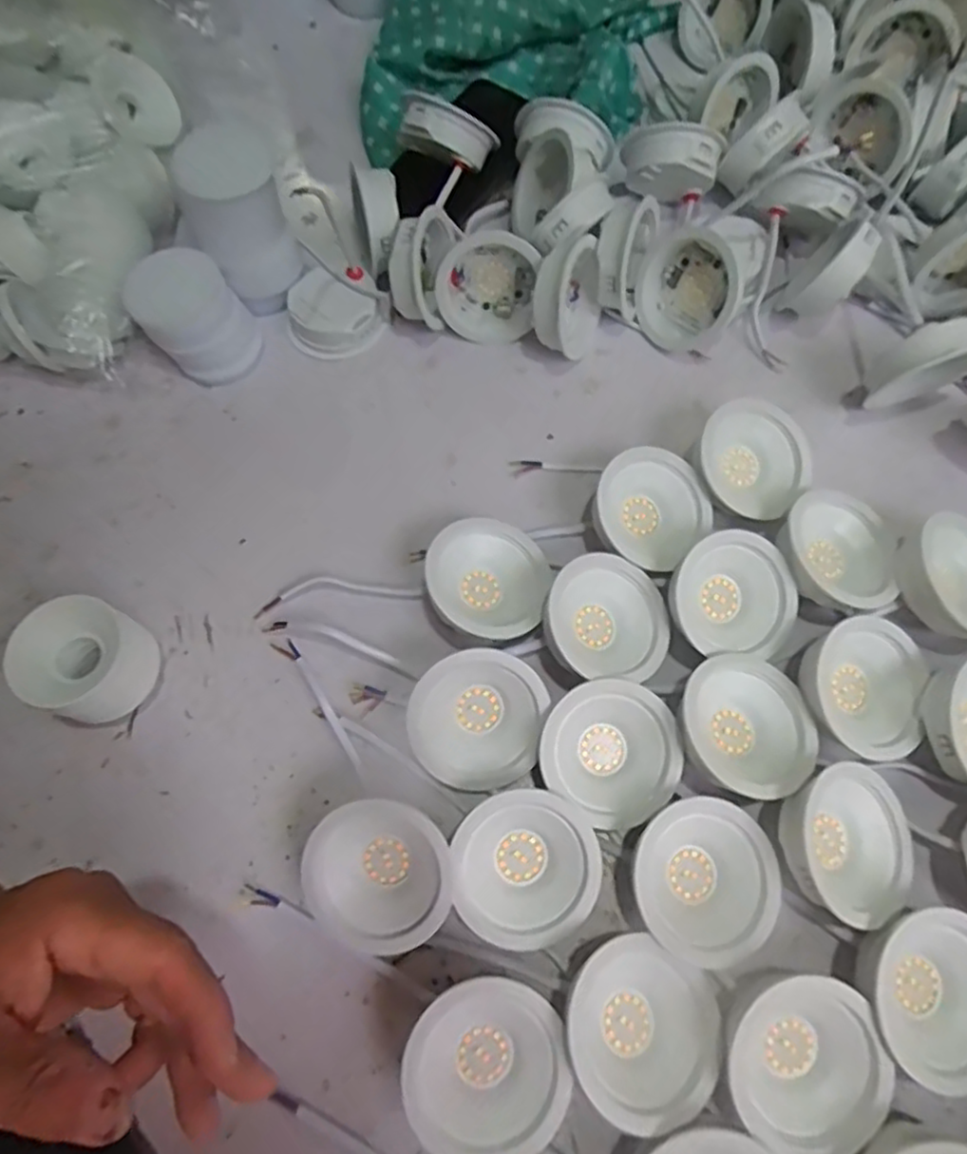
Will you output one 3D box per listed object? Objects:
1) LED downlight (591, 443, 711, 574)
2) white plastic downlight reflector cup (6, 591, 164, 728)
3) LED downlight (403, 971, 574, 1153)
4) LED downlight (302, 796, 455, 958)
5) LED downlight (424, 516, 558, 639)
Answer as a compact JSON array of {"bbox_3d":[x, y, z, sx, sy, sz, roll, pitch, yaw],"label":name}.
[{"bbox_3d":[0.091,-0.037,0.406,0.068,0.032,0.068,2,79,-12],"label":"LED downlight"},{"bbox_3d":[-0.210,0.046,0.370,0.053,0.060,0.056,-1,69,2],"label":"white plastic downlight reflector cup"},{"bbox_3d":[0.002,0.215,0.305,0.068,0.035,0.071,-1,69,2],"label":"LED downlight"},{"bbox_3d":[-0.049,0.143,0.334,0.068,0.042,0.065,-1,69,2],"label":"LED downlight"},{"bbox_3d":[0.003,0.004,0.396,0.066,0.037,0.067,-1,69,2],"label":"LED downlight"}]

